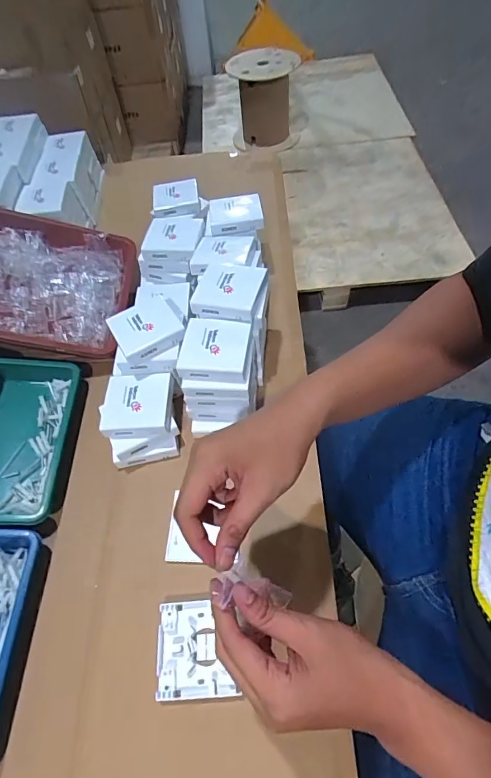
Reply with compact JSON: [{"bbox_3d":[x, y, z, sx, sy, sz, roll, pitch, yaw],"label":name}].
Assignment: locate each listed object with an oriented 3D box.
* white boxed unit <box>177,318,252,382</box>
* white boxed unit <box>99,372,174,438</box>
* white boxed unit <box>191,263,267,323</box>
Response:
[{"bbox_3d":[-0.039,-0.051,0.535,0.084,0.023,0.085,3,57,7],"label":"white boxed unit"},{"bbox_3d":[-0.142,0.020,0.551,0.092,0.022,0.084,-5,56,2],"label":"white boxed unit"},{"bbox_3d":[-0.023,-0.134,0.562,0.085,0.022,0.087,10,58,12],"label":"white boxed unit"}]

